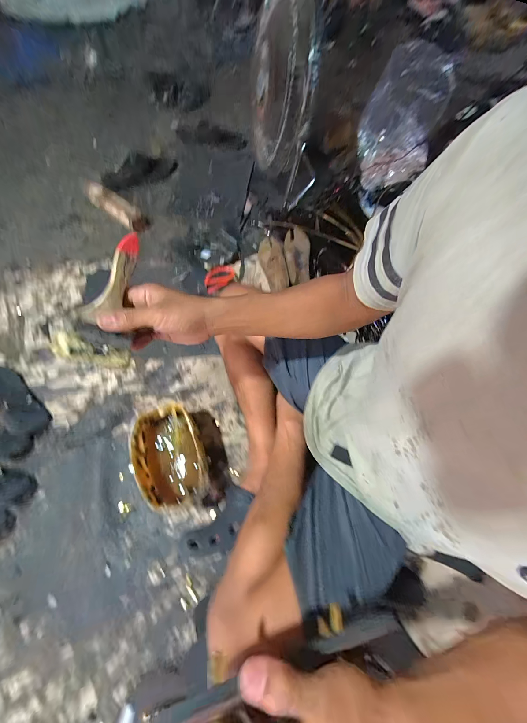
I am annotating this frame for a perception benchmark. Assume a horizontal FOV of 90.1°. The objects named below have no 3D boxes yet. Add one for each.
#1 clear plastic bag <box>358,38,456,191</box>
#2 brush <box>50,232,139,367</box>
[{"bbox_3d":[0.467,-0.812,0.890,0.248,0.264,0.308,21,66,5],"label":"clear plastic bag"},{"bbox_3d":[-0.174,-0.072,0.320,0.018,0.071,0.165,4,68,47],"label":"brush"}]

